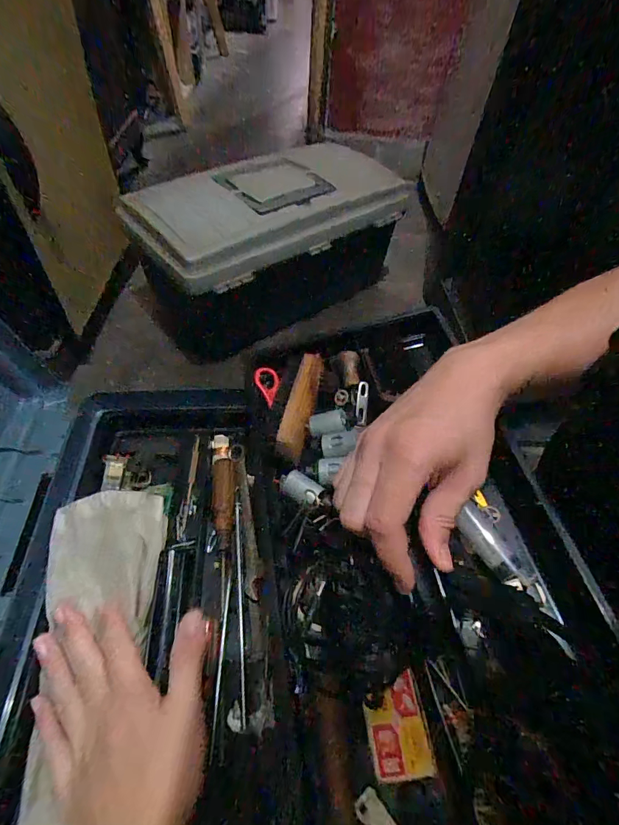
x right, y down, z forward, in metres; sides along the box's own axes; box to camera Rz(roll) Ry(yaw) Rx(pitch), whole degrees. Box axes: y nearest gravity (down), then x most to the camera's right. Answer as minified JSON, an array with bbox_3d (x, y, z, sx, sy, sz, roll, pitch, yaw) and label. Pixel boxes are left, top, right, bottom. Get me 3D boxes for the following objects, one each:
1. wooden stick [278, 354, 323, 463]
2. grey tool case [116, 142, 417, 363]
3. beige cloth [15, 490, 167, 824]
[{"bbox_3d":[-0.006,-0.009,0.373,0.022,0.018,0.110,12,52,5],"label":"wooden stick"},{"bbox_3d":[-0.048,-0.300,0.711,0.462,0.168,0.218,-32,61,-26],"label":"grey tool case"},{"bbox_3d":[-0.174,0.206,0.301,0.094,0.039,0.310,1,54,-4],"label":"beige cloth"}]

